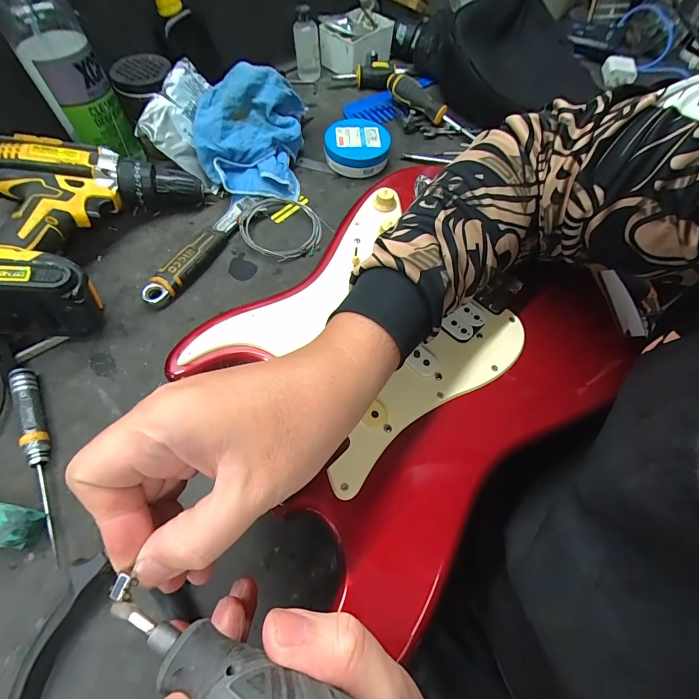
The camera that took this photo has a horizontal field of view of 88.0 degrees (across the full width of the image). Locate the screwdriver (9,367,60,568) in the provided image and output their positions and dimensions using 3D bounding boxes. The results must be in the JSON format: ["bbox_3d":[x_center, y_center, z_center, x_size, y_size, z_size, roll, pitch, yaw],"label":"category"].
[{"bbox_3d":[-0.249,0.082,0.291,0.016,0.017,0.159,-27,67,-16],"label":"screwdriver"}]

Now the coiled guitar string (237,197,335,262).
[{"bbox_3d":[-0.079,-0.141,0.413,0.099,0.016,0.086,28,65,12],"label":"coiled guitar string"}]

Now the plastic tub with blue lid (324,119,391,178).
[{"bbox_3d":[0.010,-0.261,0.471,0.084,0.035,0.080,3,62,-1],"label":"plastic tub with blue lid"}]

